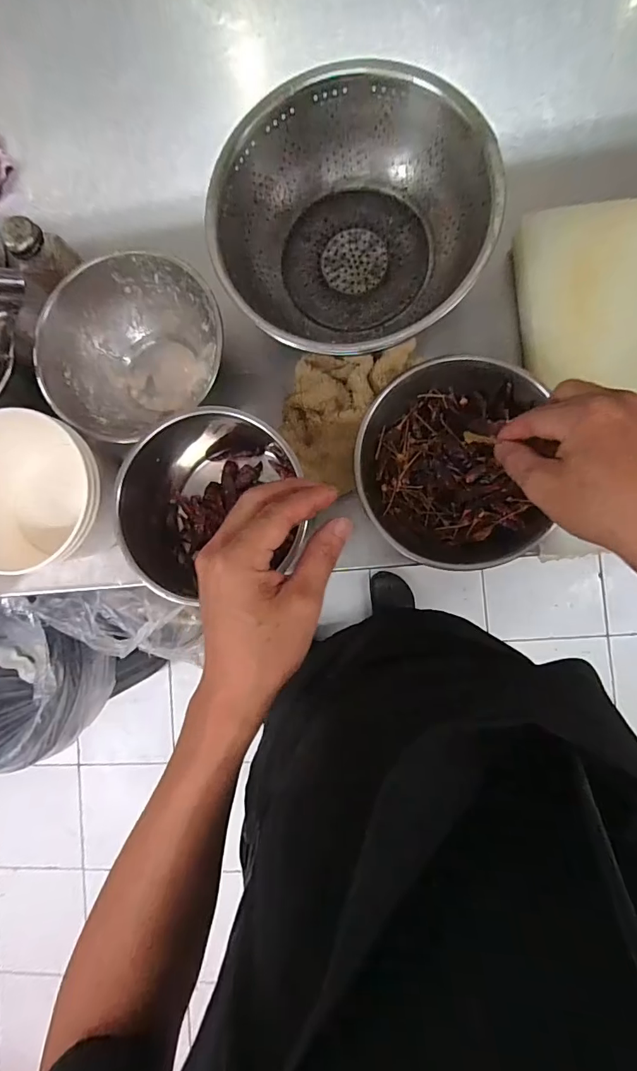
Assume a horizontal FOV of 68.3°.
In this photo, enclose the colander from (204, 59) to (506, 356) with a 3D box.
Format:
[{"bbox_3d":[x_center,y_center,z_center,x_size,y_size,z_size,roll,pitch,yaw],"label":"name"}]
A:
[{"bbox_3d":[0.028,-0.260,0.410,0.218,0.084,0.214,0,88,7],"label":"colander"}]

